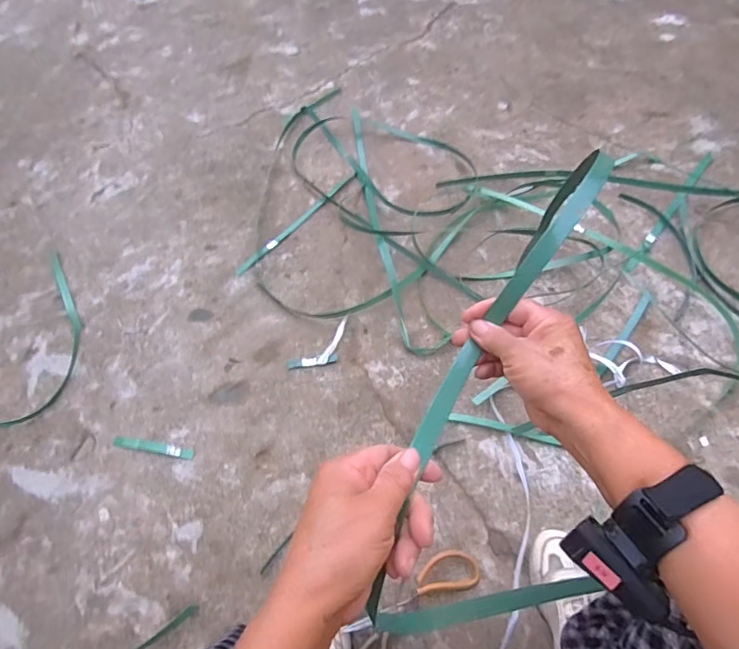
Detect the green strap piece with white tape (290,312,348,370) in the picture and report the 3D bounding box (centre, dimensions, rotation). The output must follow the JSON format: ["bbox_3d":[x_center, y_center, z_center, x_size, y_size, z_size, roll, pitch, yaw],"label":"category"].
[{"bbox_3d":[-0.080,0.046,0.992,0.061,0.007,0.159,38,65,25],"label":"green strap piece with white tape"}]

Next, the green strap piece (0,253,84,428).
[{"bbox_3d":[-0.731,0.055,1.017,0.345,0.015,0.419,32,63,22],"label":"green strap piece"}]

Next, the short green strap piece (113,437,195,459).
[{"bbox_3d":[-0.382,0.217,0.892,0.154,0.006,0.019,6,55,13],"label":"short green strap piece"}]

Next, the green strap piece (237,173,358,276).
[{"bbox_3d":[-0.167,-0.249,1.202,0.020,0.014,0.391,34,64,23],"label":"green strap piece"}]

